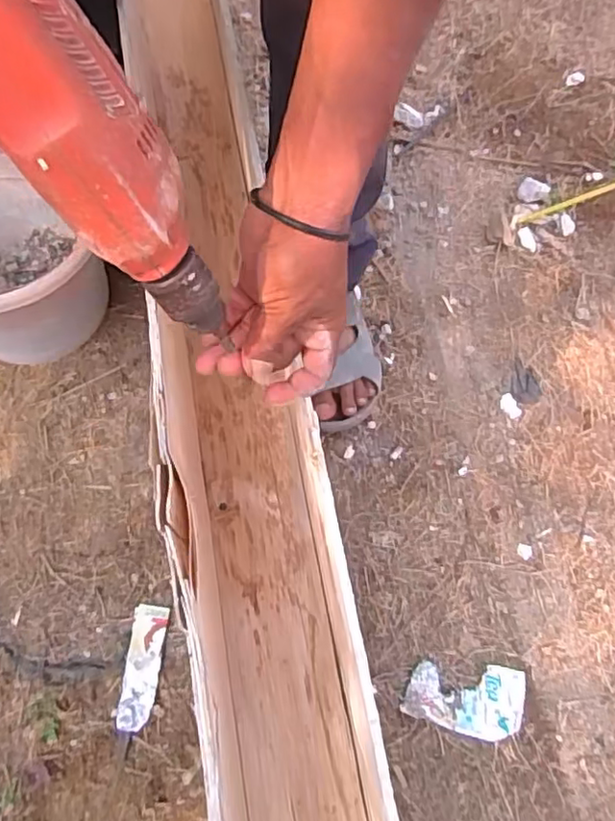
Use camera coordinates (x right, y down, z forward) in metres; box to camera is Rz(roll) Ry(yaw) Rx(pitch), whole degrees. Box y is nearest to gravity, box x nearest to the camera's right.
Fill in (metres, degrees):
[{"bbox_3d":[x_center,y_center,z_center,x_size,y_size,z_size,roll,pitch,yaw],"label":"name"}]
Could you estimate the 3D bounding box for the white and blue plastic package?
[{"bbox_3d":[0.165,0.300,0.649,0.121,0.010,0.069,9,69,5],"label":"white and blue plastic package"}]

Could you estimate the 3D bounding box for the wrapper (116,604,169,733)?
[{"bbox_3d":[-0.176,0.271,0.659,0.037,0.017,0.122,2,69,2],"label":"wrapper"}]

